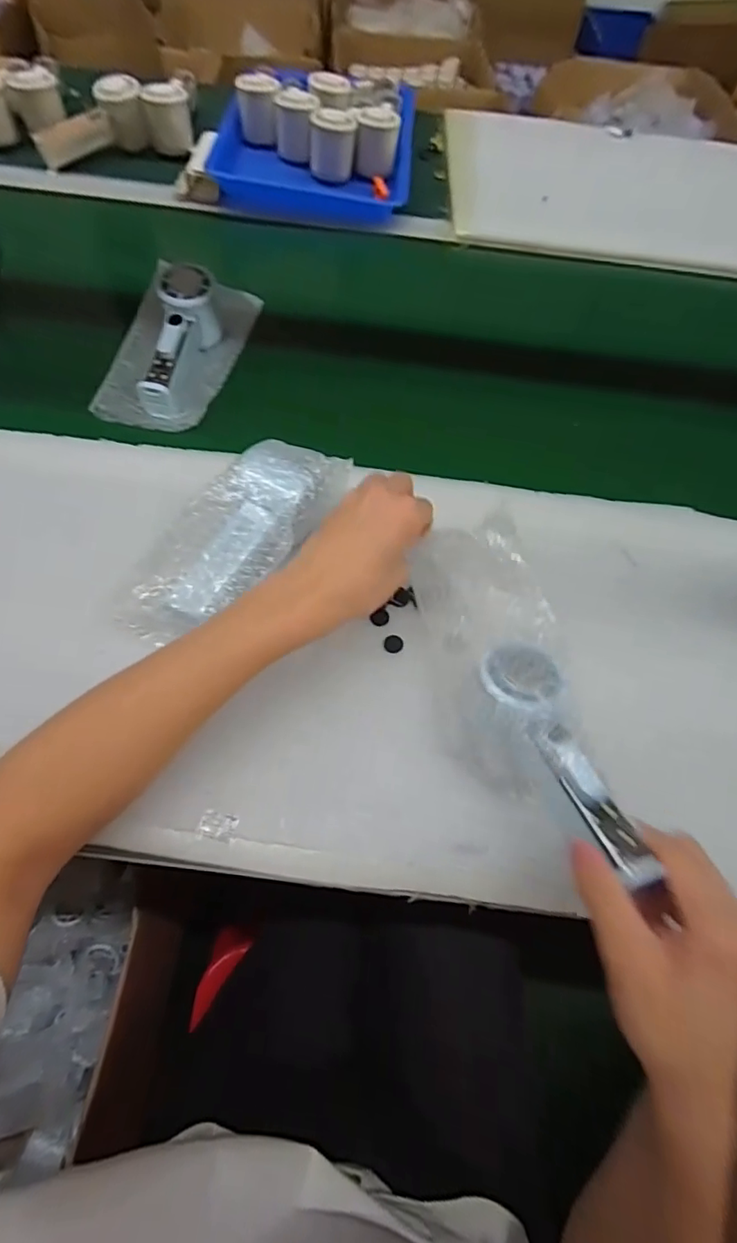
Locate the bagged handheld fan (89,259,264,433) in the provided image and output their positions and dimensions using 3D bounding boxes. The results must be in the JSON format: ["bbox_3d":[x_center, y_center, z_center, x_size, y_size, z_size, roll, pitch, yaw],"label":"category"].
[{"bbox_3d":[-0.192,-0.292,0.536,0.101,0.069,0.205,11,62,5],"label":"bagged handheld fan"}]

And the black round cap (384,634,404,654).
[{"bbox_3d":[0.020,0.017,0.419,0.015,0.004,0.015,0,62,0],"label":"black round cap"}]

